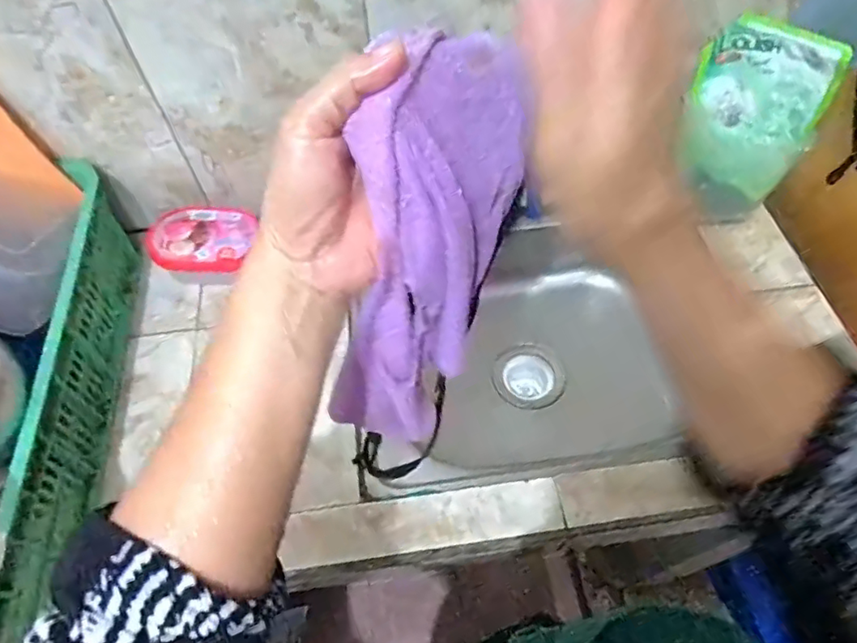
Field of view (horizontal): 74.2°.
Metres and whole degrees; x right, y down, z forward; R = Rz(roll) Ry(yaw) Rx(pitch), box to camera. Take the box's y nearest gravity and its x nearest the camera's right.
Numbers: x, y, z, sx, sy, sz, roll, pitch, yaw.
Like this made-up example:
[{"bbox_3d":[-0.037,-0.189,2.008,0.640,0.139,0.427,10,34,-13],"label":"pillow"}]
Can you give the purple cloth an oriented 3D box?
[{"bbox_3d":[-0.006,-0.025,0.332,0.069,0.255,0.088,20,31,14],"label":"purple cloth"}]

